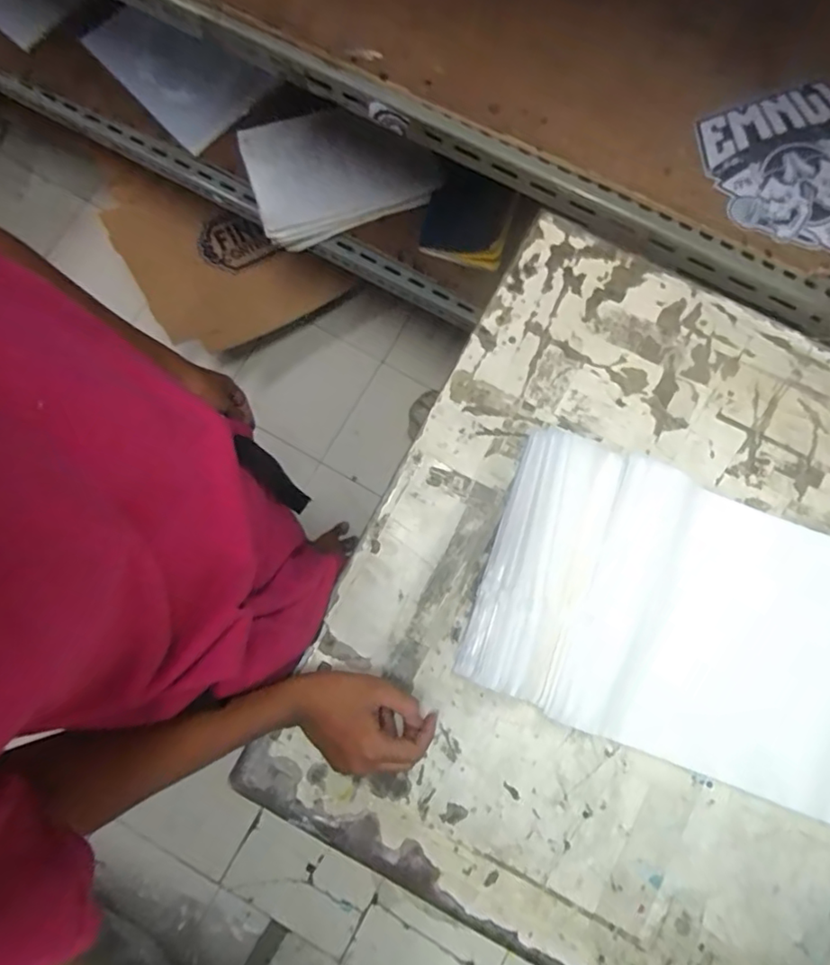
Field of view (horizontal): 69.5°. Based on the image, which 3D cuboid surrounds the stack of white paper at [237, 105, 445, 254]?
[{"bbox_3d":[-0.137,-0.580,1.092,0.326,0.029,0.247,-17,83,2],"label":"stack of white paper"}]

